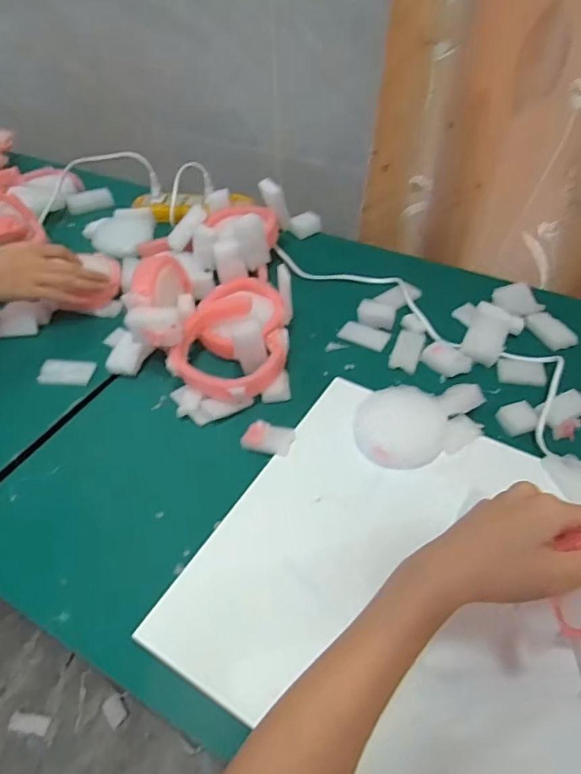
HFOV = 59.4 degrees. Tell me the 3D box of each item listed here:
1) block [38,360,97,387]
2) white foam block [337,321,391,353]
[{"bbox_3d":[-0.239,-0.016,0.546,0.055,0.010,0.032,0,45,3],"label":"block"},{"bbox_3d":[0.083,-0.058,0.576,0.055,0.005,0.029,24,51,24],"label":"white foam block"}]

